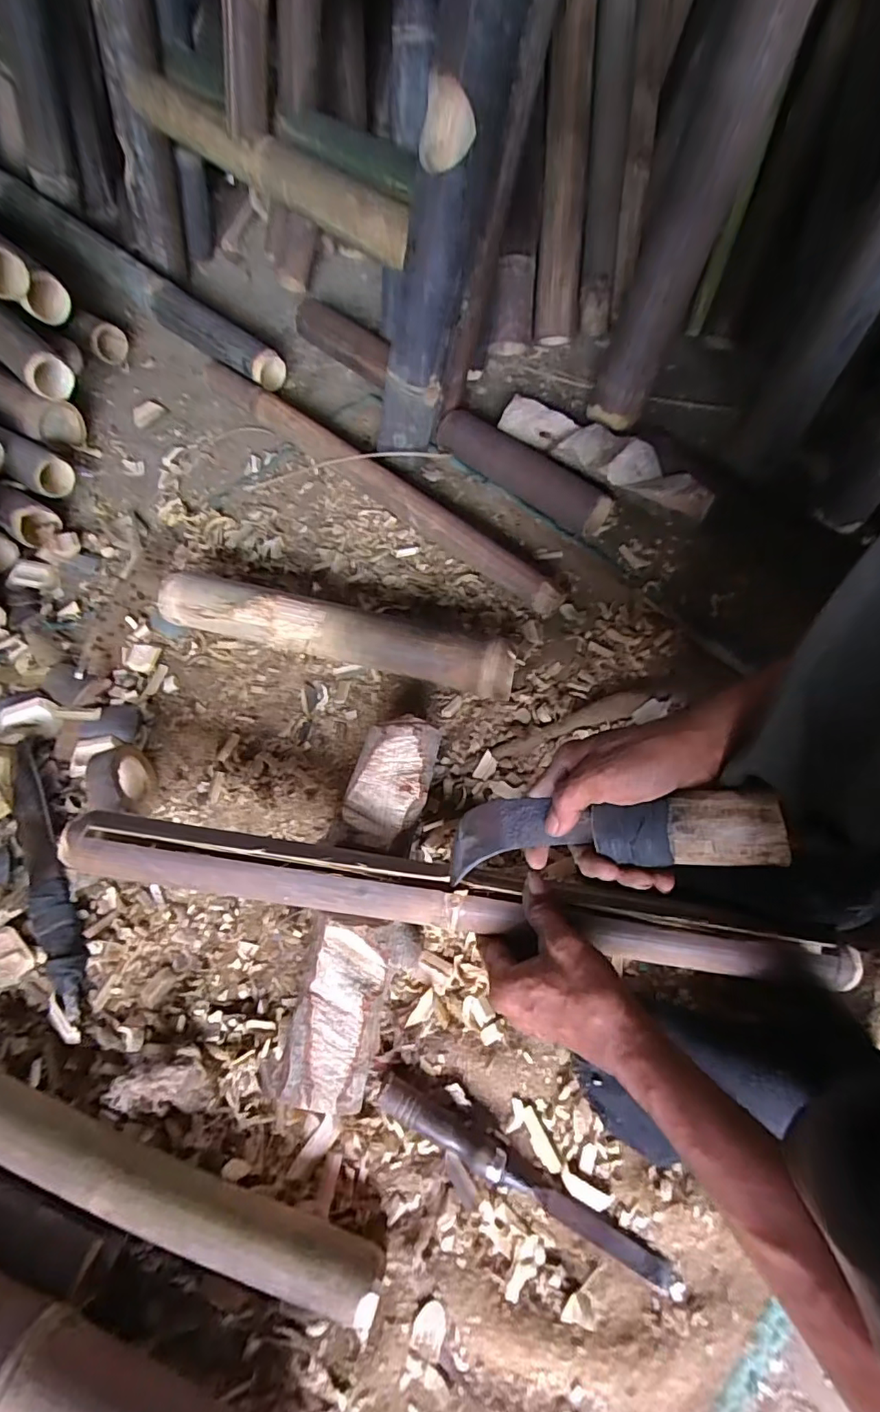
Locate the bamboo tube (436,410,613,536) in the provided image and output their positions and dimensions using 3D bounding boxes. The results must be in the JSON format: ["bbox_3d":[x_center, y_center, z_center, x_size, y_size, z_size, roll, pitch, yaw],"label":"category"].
[{"bbox_3d":[0.108,-0.313,0.709,0.256,0.057,0.064,38,73,18],"label":"bamboo tube"}]

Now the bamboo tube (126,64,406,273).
[{"bbox_3d":[-0.221,-0.697,0.684,0.567,0.056,0.064,42,74,19],"label":"bamboo tube"}]

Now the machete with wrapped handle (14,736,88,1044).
[{"bbox_3d":[-0.383,0.165,0.529,0.040,0.028,0.297,-23,66,-8],"label":"machete with wrapped handle"}]

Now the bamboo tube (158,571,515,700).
[{"bbox_3d":[-0.116,-0.081,0.611,0.409,0.067,0.066,13,67,9],"label":"bamboo tube"}]

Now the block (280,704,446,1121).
[{"bbox_3d":[-0.062,0.172,0.500,0.093,0.058,0.328,5,66,5],"label":"block"}]

